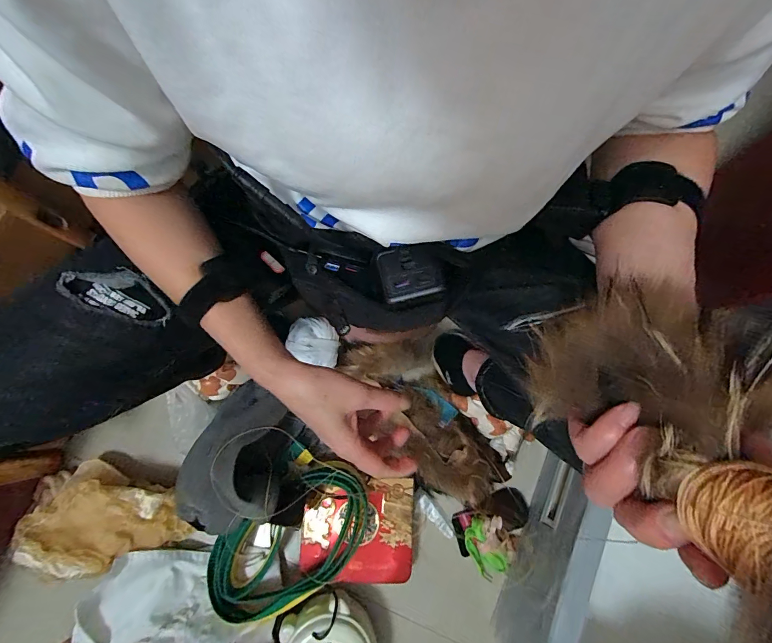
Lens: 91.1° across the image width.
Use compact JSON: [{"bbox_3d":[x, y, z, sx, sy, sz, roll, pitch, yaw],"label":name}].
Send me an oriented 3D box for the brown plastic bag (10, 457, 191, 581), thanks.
[{"bbox_3d":[-0.438,0.305,0.579,0.239,0.080,0.146,11,77,2],"label":"brown plastic bag"}]

